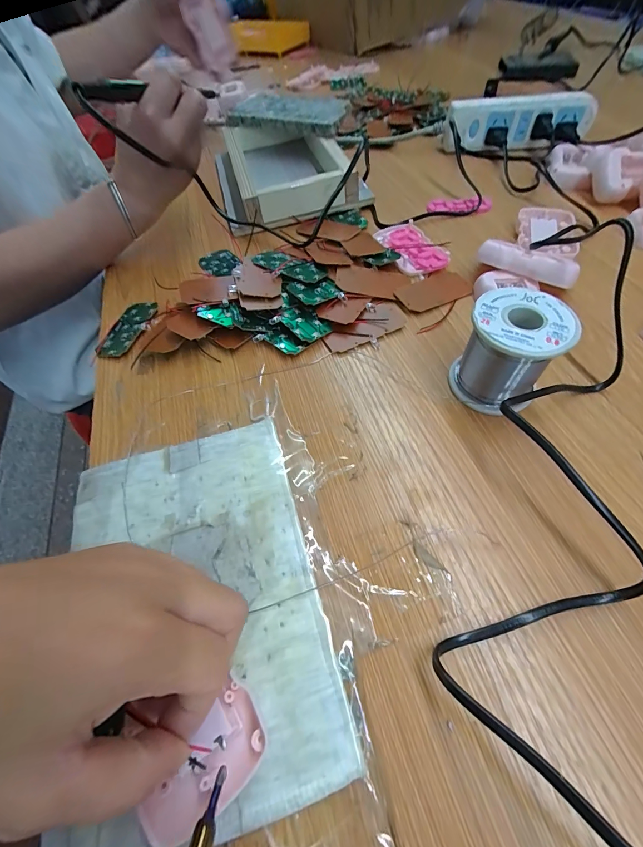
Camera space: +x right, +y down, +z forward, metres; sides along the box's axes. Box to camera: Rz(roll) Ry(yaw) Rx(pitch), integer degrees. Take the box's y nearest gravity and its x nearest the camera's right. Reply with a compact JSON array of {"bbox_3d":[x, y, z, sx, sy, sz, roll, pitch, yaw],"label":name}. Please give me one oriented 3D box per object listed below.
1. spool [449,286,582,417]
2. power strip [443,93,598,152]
[{"bbox_3d":[0.130,-0.049,0.239,0.059,0.064,0.062,30,64,21],"label":"spool"},{"bbox_3d":[0.272,-0.419,0.472,0.186,0.049,0.042,-4,57,1],"label":"power strip"}]

